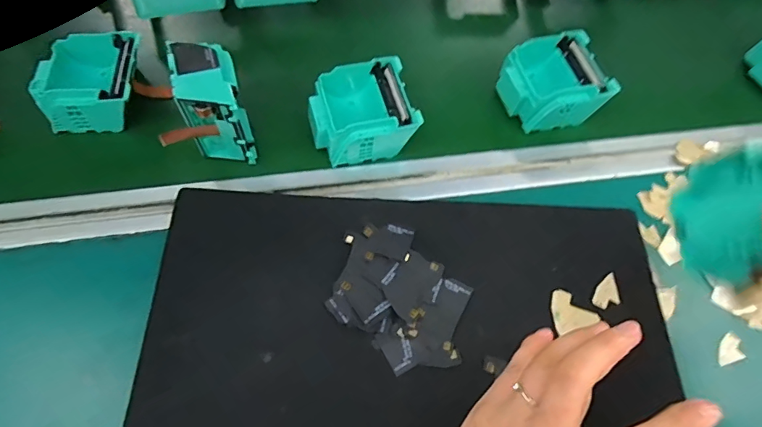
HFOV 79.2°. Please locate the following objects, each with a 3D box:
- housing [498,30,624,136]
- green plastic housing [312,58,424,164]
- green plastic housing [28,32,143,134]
[{"bbox_3d":[0.153,-0.116,0.412,0.089,0.041,0.080,-13,61,-10],"label":"housing"},{"bbox_3d":[-0.016,-0.080,0.374,0.081,0.032,0.079,-14,62,-14],"label":"green plastic housing"},{"bbox_3d":[-0.236,-0.108,0.380,0.076,0.036,0.078,-1,60,-7],"label":"green plastic housing"}]

